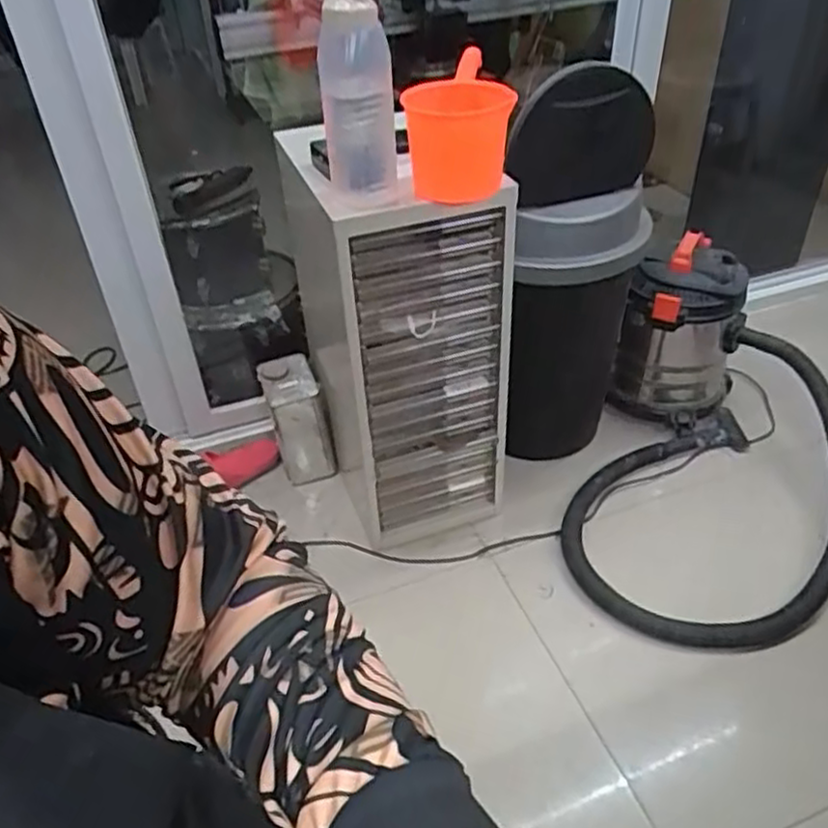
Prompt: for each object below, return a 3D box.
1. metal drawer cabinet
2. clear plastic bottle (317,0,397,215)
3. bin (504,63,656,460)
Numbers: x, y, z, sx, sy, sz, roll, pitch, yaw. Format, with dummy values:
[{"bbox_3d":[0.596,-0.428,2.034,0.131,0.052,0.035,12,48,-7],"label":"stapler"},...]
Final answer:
[{"bbox_3d":[-0.021,-0.147,1.376,0.324,0.688,0.394,-14,40,-9],"label":"metal drawer cabinet"},{"bbox_3d":[-0.077,-0.423,0.984,0.099,0.255,0.099,-8,39,-1],"label":"clear plastic bottle"},{"bbox_3d":[0.306,-0.227,1.379,0.243,0.744,0.217,2,40,10],"label":"bin"}]

